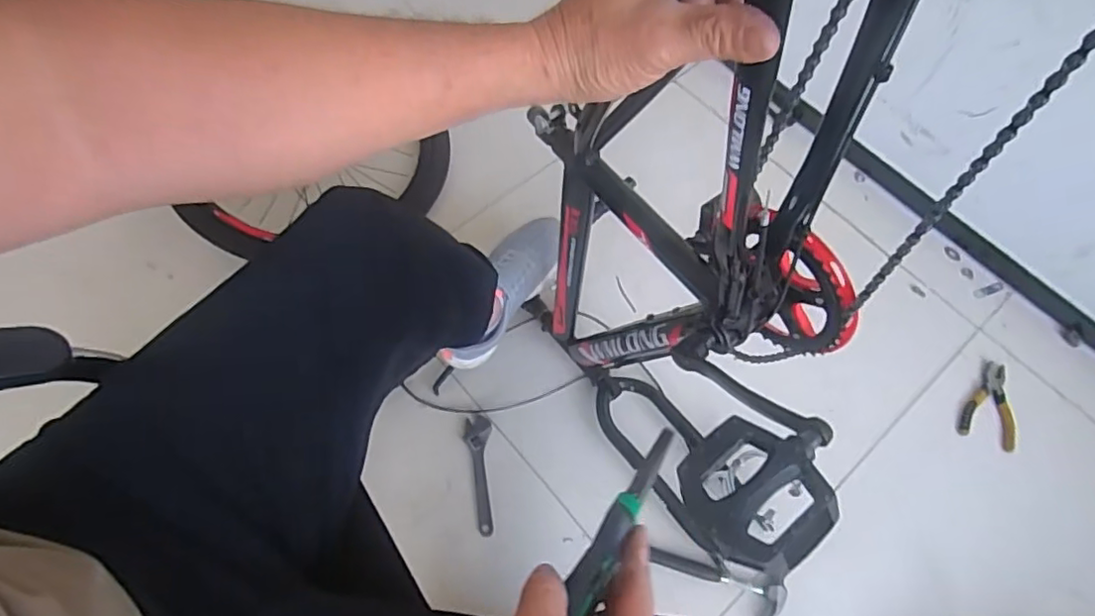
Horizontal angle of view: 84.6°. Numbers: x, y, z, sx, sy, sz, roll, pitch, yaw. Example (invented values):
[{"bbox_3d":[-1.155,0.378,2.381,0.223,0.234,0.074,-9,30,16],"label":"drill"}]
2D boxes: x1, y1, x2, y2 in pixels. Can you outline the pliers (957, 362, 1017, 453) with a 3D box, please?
[{"bbox_3d":[0.796,0.170,1.077,0.085,0.023,0.159,23,67,8],"label":"pliers"}]

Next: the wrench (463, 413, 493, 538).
[{"bbox_3d":[-0.112,0.277,1.000,0.043,0.012,0.191,-5,66,-5],"label":"wrench"}]

